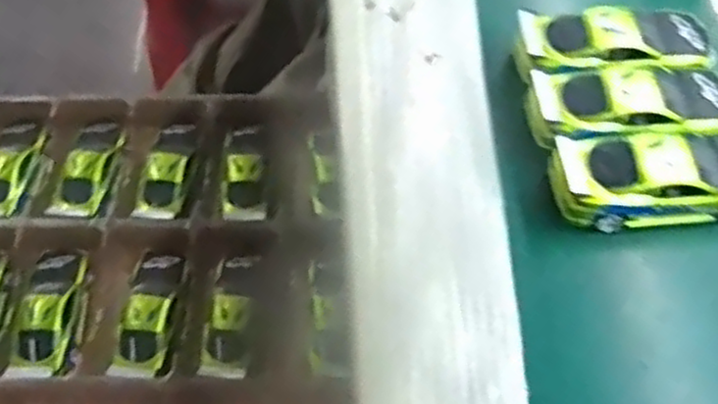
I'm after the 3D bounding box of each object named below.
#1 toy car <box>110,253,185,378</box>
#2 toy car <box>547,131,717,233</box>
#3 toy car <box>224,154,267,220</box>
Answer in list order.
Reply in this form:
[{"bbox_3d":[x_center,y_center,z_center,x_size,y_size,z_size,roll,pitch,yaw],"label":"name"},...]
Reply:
[{"bbox_3d":[-0.187,0.099,0.648,0.045,0.024,0.115,3,58,3],"label":"toy car"},{"bbox_3d":[0.182,-0.014,0.436,0.131,0.031,0.048,-3,58,-1],"label":"toy car"},{"bbox_3d":[-0.112,-0.011,0.705,0.039,0.023,0.070,-7,58,-3],"label":"toy car"}]

